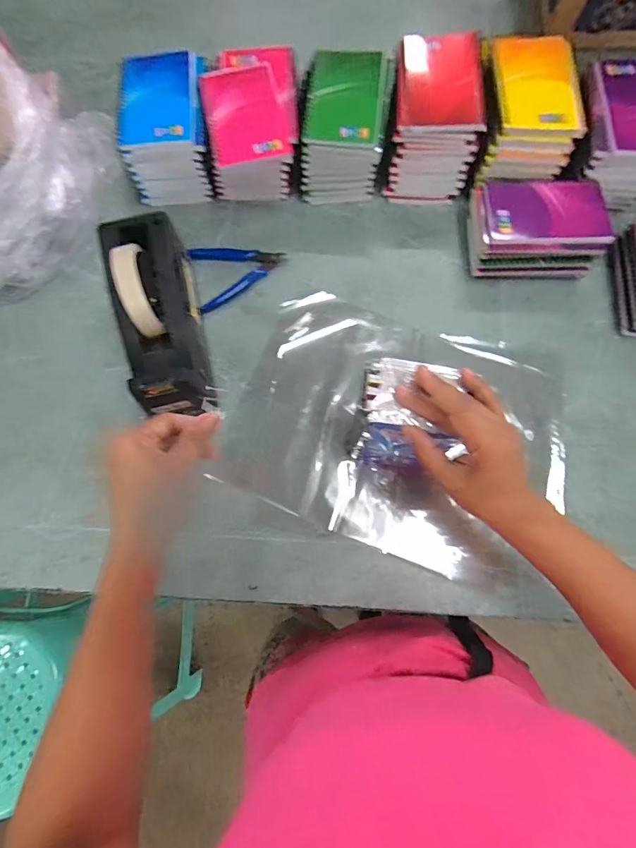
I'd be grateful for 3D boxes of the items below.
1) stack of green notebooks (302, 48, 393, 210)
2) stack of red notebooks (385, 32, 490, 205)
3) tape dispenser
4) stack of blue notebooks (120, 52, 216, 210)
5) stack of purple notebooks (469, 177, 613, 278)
[{"bbox_3d":[0.034,-0.355,0.504,0.096,0.091,0.128,6,75,3],"label":"stack of green notebooks"},{"bbox_3d":[0.137,-0.365,0.502,0.096,0.102,0.145,5,75,2],"label":"stack of red notebooks"},{"bbox_3d":[-0.161,-0.111,0.435,0.071,0.119,0.206,-14,77,-3],"label":"tape dispenser"},{"bbox_3d":[-0.177,-0.356,0.508,0.102,0.093,0.135,-2,75,1],"label":"stack of blue notebooks"},{"bbox_3d":[0.249,-0.223,0.484,0.141,0.062,0.100,5,75,3],"label":"stack of purple notebooks"}]

